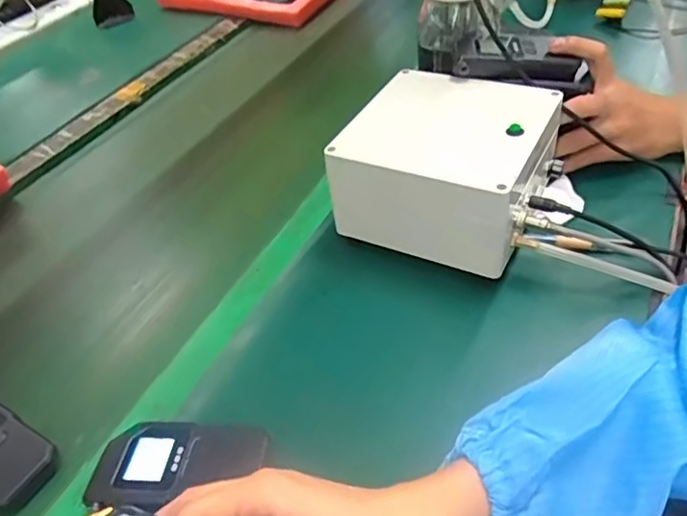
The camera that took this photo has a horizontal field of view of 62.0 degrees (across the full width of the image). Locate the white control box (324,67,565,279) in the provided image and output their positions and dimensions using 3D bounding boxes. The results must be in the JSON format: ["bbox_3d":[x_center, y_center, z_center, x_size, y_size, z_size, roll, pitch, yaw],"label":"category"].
[{"bbox_3d":[0.094,-0.078,0.523,0.158,0.111,0.154,18,49,24],"label":"white control box"}]

